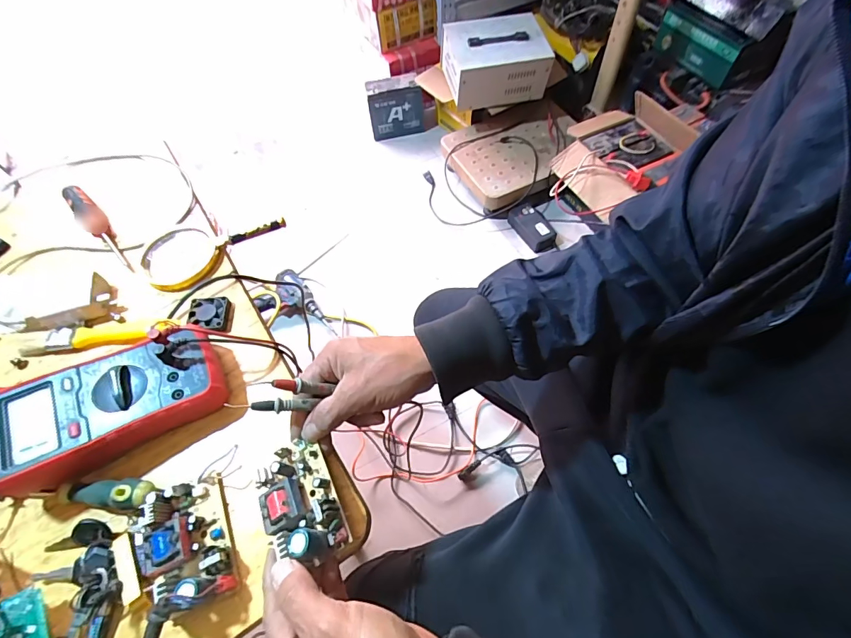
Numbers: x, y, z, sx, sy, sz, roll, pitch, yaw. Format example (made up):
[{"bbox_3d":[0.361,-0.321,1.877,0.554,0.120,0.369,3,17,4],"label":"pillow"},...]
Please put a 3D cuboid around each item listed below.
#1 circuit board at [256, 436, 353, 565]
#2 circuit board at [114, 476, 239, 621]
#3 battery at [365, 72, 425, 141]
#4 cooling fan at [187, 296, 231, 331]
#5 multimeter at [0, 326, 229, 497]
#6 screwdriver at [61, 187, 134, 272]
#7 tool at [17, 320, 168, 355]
[{"bbox_3d":[-0.101,0.141,0.328,0.056,0.037,0.092,-24,61,-10],"label":"circuit board"},{"bbox_3d":[-0.203,0.179,0.327,0.089,0.039,0.099,-22,61,-10],"label":"circuit board"},{"bbox_3d":[-0.098,-0.710,1.423,0.184,0.201,0.075,-14,60,-5],"label":"battery"},{"bbox_3d":[-0.238,-0.005,0.457,0.041,0.014,0.039,-2,60,2],"label":"cooling fan"},{"bbox_3d":[-0.280,0.073,0.373,0.178,0.040,0.088,-27,62,-12],"label":"multimeter"},{"bbox_3d":[-0.404,-0.115,0.514,0.161,0.027,0.030,40,69,23],"label":"screwdriver"},{"bbox_3d":[-0.351,0.015,0.440,0.163,0.019,0.028,-5,60,1],"label":"tool"}]

